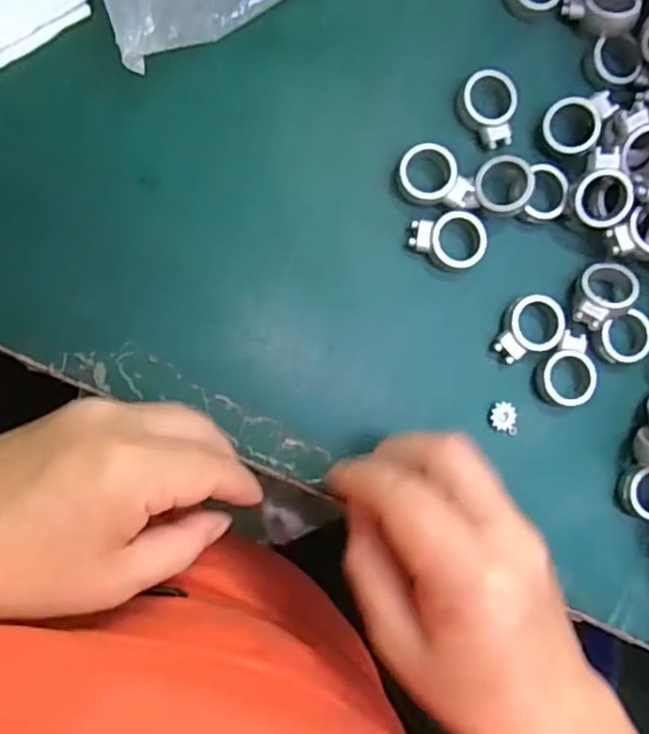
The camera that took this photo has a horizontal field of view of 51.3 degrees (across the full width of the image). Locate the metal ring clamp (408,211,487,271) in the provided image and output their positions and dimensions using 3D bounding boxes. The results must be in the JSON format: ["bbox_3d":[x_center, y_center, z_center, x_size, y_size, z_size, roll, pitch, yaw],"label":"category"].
[{"bbox_3d":[0.055,-0.057,0.304,0.033,0.010,0.024,3,88,-8],"label":"metal ring clamp"}]

